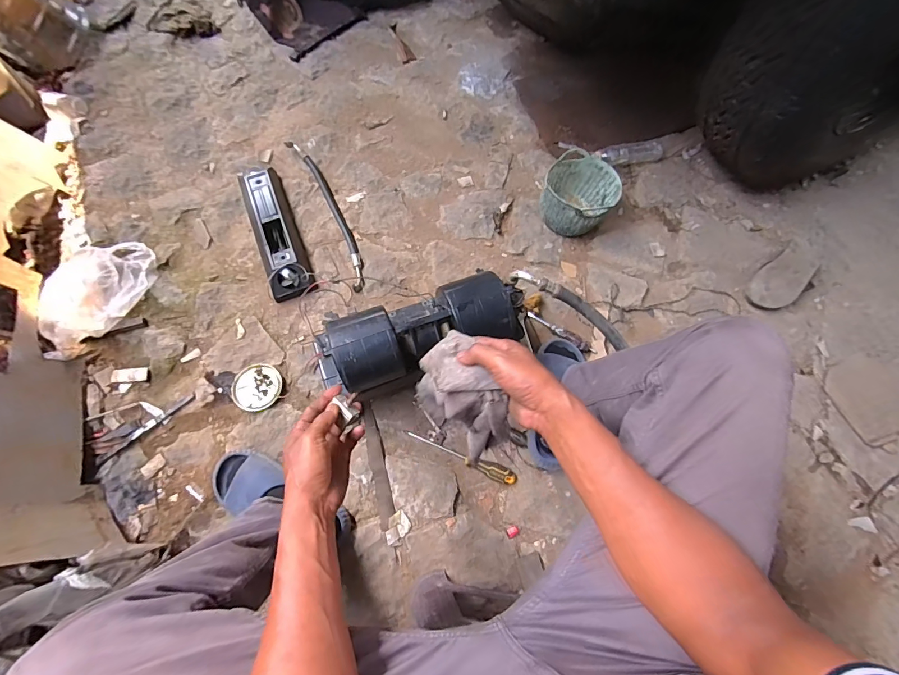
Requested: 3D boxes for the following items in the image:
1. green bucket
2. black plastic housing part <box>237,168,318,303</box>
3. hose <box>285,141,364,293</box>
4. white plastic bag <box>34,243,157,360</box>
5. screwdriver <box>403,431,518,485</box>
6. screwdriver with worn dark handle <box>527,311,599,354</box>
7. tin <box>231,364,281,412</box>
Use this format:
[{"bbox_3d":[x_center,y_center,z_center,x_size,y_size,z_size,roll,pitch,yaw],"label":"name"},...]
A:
[{"bbox_3d":[0.337,-0.364,1.074,0.178,0.126,0.187,0,69,0],"label":"green bucket"},{"bbox_3d":[-0.449,-0.275,1.050,0.100,0.067,0.377,-21,71,-8],"label":"black plastic housing part"},{"bbox_3d":[-0.324,-0.348,1.098,0.057,0.020,0.518,-25,72,-9],"label":"hose"},{"bbox_3d":[-0.850,-0.104,0.977,0.167,0.076,0.323,25,71,9],"label":"white plastic bag"},{"bbox_3d":[0.021,0.256,0.874,0.250,0.025,0.031,20,70,7],"label":"screwdriver"},{"bbox_3d":[0.271,-0.010,0.991,0.180,0.015,0.032,28,72,10],"label":"screwdriver with worn dark handle"},{"bbox_3d":[-0.435,0.112,0.922,0.112,0.019,0.105,0,69,0],"label":"tin"}]

